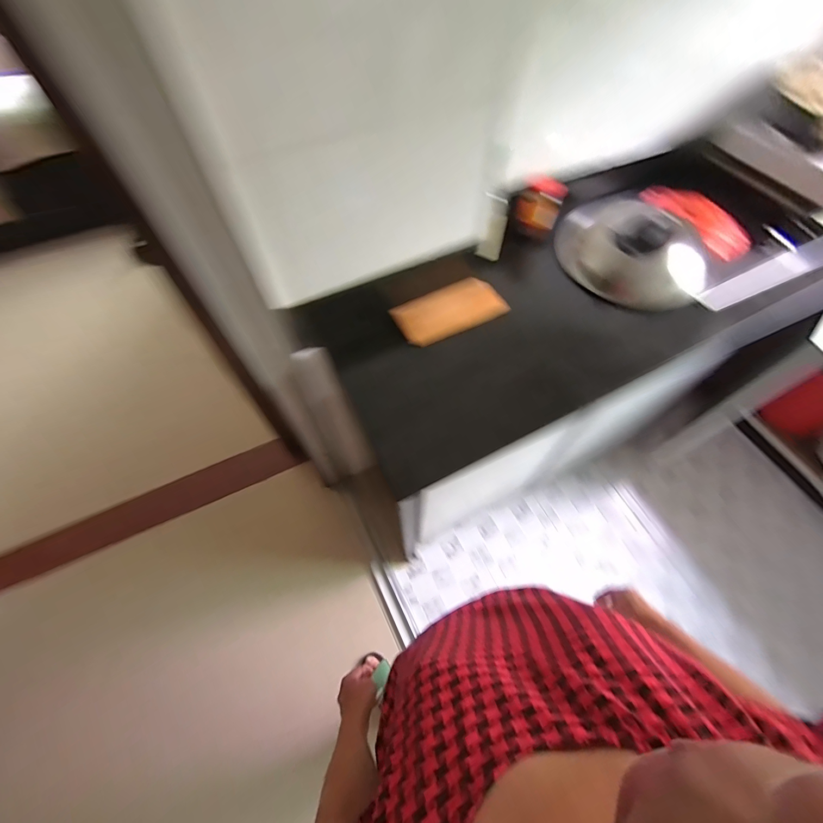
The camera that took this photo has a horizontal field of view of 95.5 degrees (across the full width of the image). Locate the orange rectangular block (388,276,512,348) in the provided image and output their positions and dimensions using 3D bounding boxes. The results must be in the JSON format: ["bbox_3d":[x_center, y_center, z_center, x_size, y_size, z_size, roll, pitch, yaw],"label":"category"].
[{"bbox_3d":[0.079,-0.228,0.840,0.236,0.032,0.157,-25,51,-13],"label":"orange rectangular block"}]

